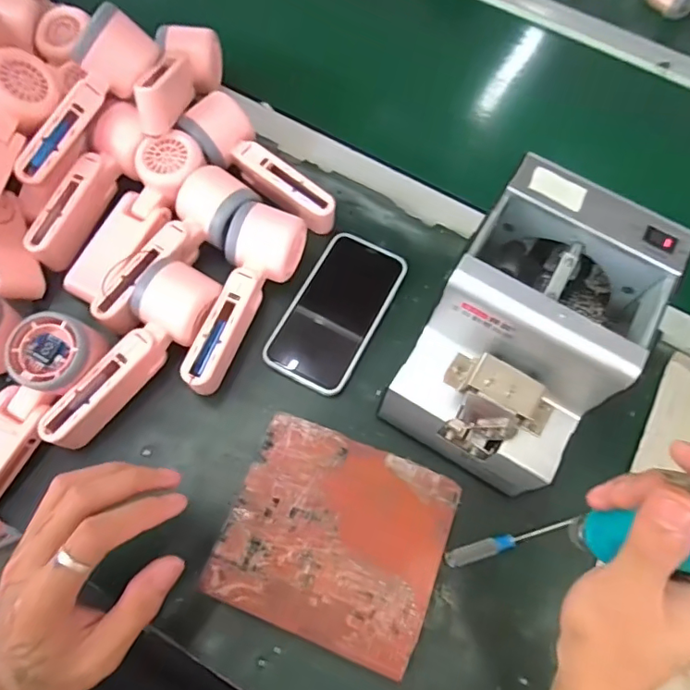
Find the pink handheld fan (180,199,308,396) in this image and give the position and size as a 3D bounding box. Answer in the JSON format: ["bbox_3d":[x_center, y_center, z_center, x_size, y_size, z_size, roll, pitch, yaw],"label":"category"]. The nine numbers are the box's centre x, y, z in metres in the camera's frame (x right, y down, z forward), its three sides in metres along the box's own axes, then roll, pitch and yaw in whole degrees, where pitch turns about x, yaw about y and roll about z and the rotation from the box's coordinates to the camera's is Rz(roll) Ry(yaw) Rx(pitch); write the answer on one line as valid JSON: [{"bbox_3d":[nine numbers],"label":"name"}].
[{"bbox_3d":[-0.089,-0.039,0.436,0.055,0.055,0.164,21,67,6],"label":"pink handheld fan"}]

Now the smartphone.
[{"bbox_3d":[-0.006,-0.031,0.465,0.076,0.010,0.146,26,67,8],"label":"smartphone"}]

